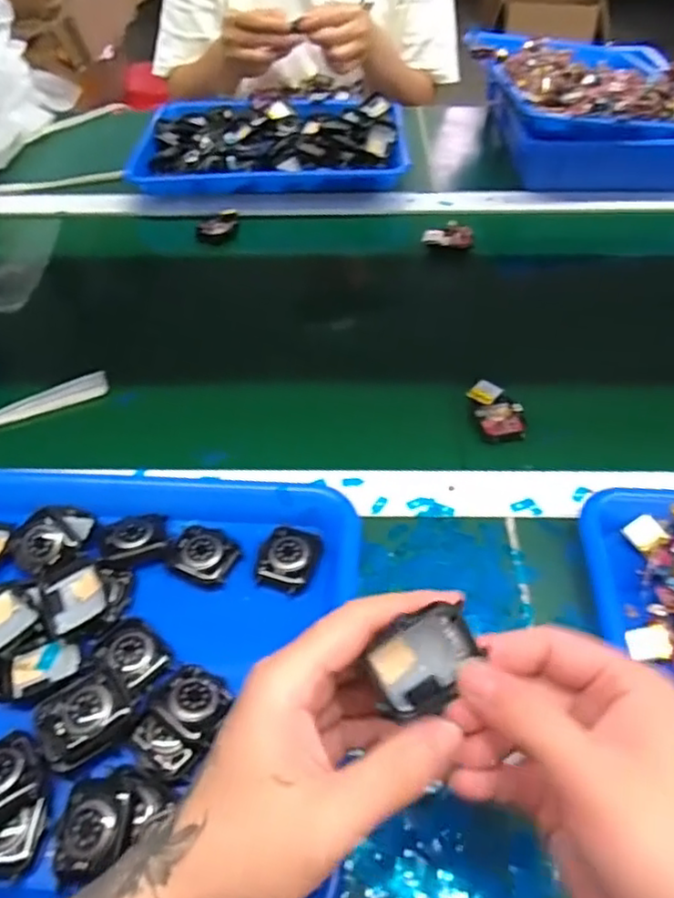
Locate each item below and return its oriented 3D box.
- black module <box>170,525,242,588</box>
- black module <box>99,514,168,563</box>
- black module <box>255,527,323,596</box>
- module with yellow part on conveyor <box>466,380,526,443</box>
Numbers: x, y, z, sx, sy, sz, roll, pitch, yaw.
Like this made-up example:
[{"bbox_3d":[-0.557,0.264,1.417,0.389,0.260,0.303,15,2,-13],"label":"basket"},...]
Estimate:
[{"bbox_3d":[-0.087,0.070,0.419,0.042,0.009,0.036,16,51,16],"label":"black module"},{"bbox_3d":[-0.134,0.059,0.425,0.042,0.012,0.032,-17,50,-13],"label":"black module"},{"bbox_3d":[-0.031,0.070,0.419,0.036,0.011,0.045,12,49,12],"label":"black module"},{"bbox_3d":[0.127,-0.031,0.509,0.038,0.014,0.057,-7,48,-4],"label":"module with yellow part on conveyor"}]

